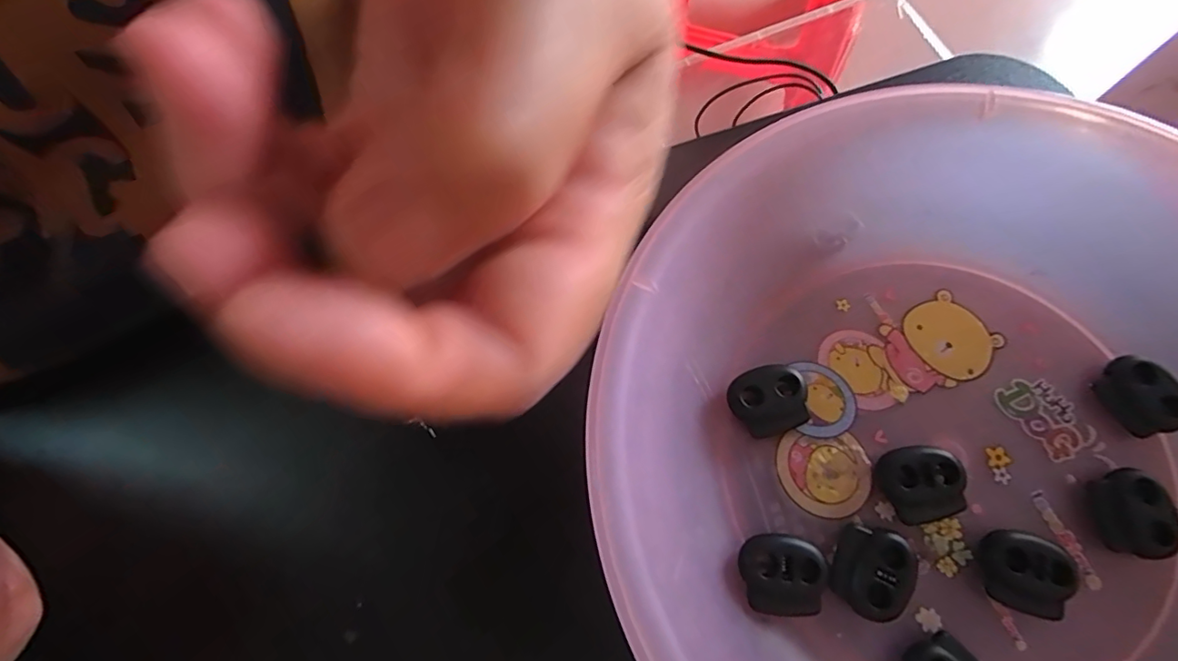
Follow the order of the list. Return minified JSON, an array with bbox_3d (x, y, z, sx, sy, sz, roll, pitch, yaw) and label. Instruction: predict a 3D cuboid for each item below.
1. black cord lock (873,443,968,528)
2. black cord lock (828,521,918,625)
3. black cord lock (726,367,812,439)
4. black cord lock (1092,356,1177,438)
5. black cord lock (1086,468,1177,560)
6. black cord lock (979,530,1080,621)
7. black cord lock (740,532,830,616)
[{"bbox_3d":[0.088,0.040,0.144,0.020,0.008,0.018,-12,73,-2],"label":"black cord lock"},{"bbox_3d":[0.072,0.061,0.138,0.017,0.008,0.021,27,75,9],"label":"black cord lock"},{"bbox_3d":[0.051,0.020,0.154,0.020,0.006,0.018,-18,73,-4],"label":"black cord lock"},{"bbox_3d":[0.152,0.018,0.151,0.016,0.008,0.021,-23,71,-6],"label":"black cord lock"},{"bbox_3d":[0.139,0.047,0.140,0.015,0.009,0.021,-13,70,-3],"label":"black cord lock"},{"bbox_3d":[0.109,0.061,0.137,0.019,0.009,0.018,17,74,6],"label":"black cord lock"},{"bbox_3d":[0.049,0.062,0.139,0.020,0.008,0.018,-1,72,1],"label":"black cord lock"}]

